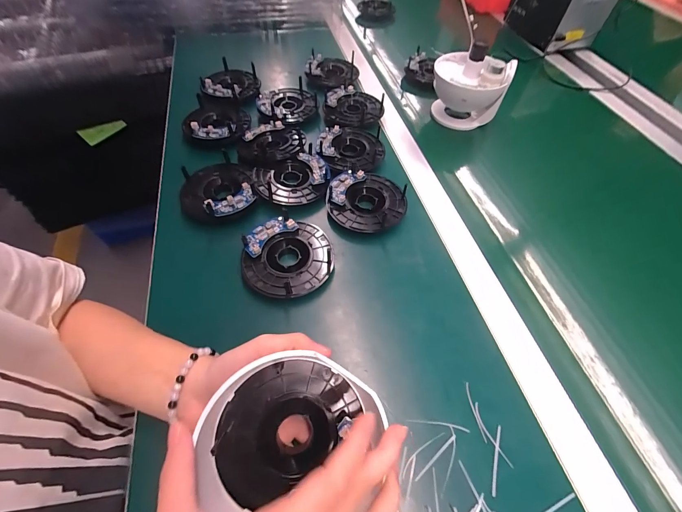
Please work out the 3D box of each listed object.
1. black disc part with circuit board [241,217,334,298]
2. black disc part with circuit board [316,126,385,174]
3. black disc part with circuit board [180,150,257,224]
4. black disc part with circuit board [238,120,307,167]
[{"bbox_3d":[-0.059,0.001,0.343,0.097,0.017,0.092,-3,56,-4],"label":"black disc part with circuit board"},{"bbox_3d":[0.018,-0.159,0.449,0.102,0.013,0.093,1,56,-1],"label":"black disc part with circuit board"},{"bbox_3d":[-0.160,-0.093,0.398,0.089,0.023,0.107,-12,58,-10],"label":"black disc part with circuit board"},{"bbox_3d":[-0.100,-0.162,0.442,0.089,0.014,0.091,2,57,-4],"label":"black disc part with circuit board"}]

